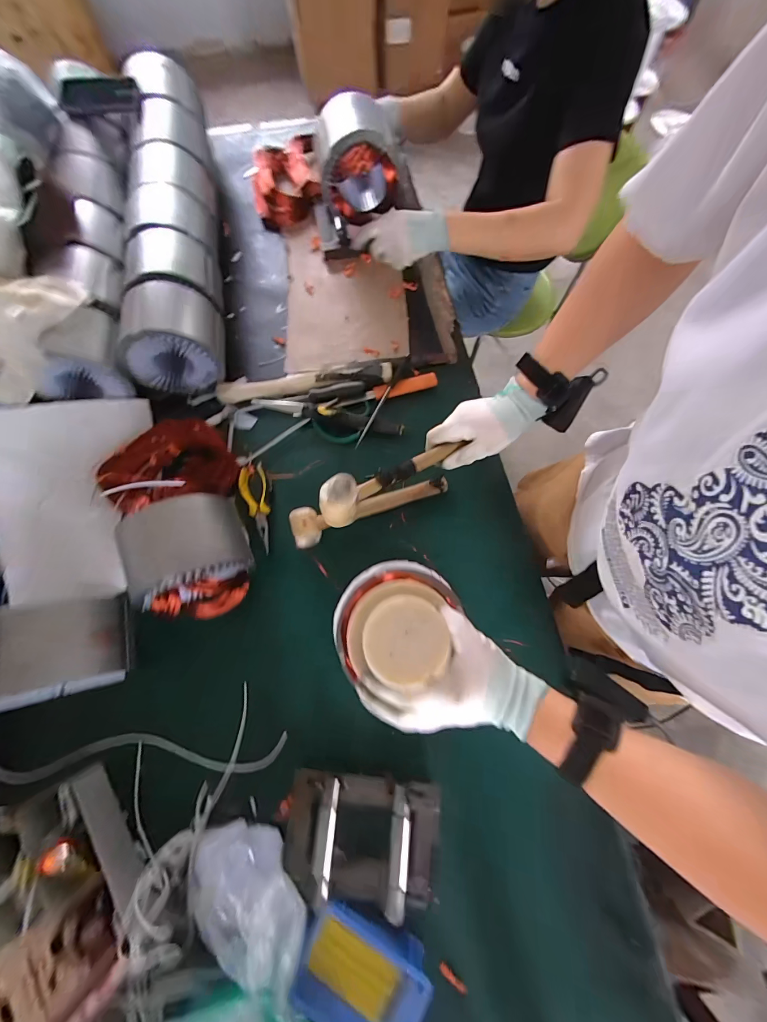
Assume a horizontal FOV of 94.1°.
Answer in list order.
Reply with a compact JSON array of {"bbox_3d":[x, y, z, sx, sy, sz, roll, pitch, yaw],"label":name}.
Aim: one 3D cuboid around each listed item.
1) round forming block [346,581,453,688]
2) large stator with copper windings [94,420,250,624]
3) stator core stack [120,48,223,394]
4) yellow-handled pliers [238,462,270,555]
[{"bbox_3d":[0.012,0.113,0.347,0.095,0.055,0.091,0,73,0],"label":"round forming block"},{"bbox_3d":[-0.312,-0.014,0.549,0.175,0.175,0.343,-28,61,-8],"label":"large stator with copper windings"},{"bbox_3d":[-0.428,-0.579,0.714,0.169,0.127,0.704,-11,73,-4],"label":"stator core stack"},{"bbox_3d":[-0.216,-0.005,0.608,0.045,0.017,0.155,-13,73,-4],"label":"yellow-handled pliers"}]

